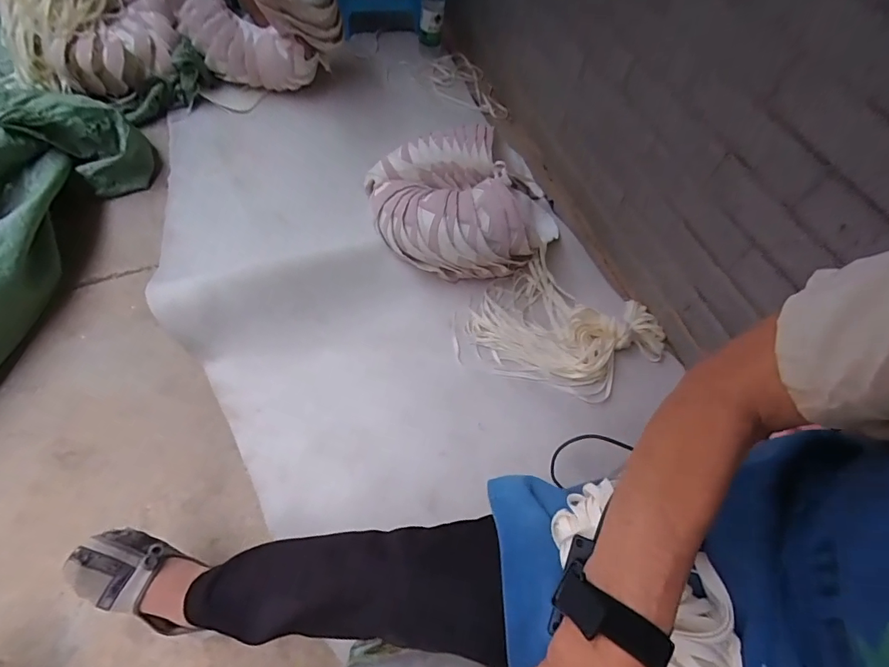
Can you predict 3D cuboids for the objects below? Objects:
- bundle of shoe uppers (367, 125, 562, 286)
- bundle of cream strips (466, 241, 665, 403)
[{"bbox_3d":[0.050,-0.268,0.896,0.376,0.161,0.329,-12,63,-9],"label":"bundle of shoe uppers"},{"bbox_3d":[0.230,-0.011,0.838,0.327,0.040,0.284,34,66,17],"label":"bundle of cream strips"}]

